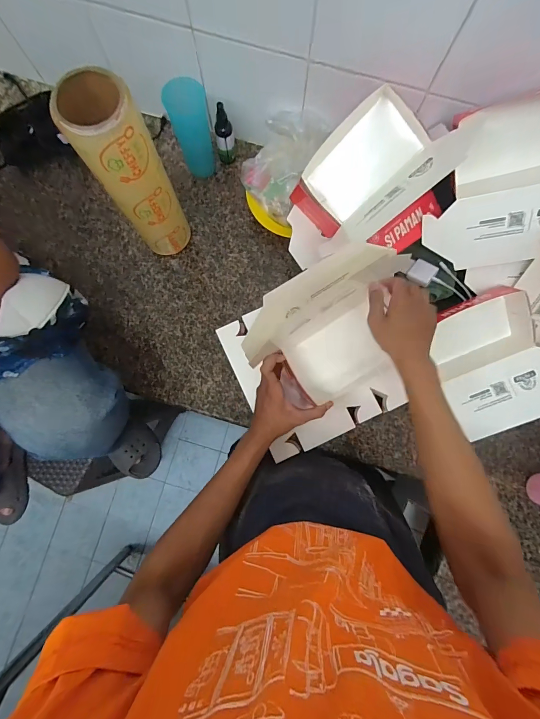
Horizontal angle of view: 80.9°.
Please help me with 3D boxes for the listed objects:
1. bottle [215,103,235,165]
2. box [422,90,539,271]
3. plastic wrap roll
[{"bbox_3d":[-0.094,-0.465,0.660,0.040,0.117,0.035,-14,83,-2],"label":"bottle"},{"bbox_3d":[0.380,-0.280,0.515,0.227,0.075,0.256,3,121,7],"label":"box"},{"bbox_3d":[-0.211,-0.283,0.528,0.097,0.331,0.076,-30,84,-4],"label":"plastic wrap roll"}]

